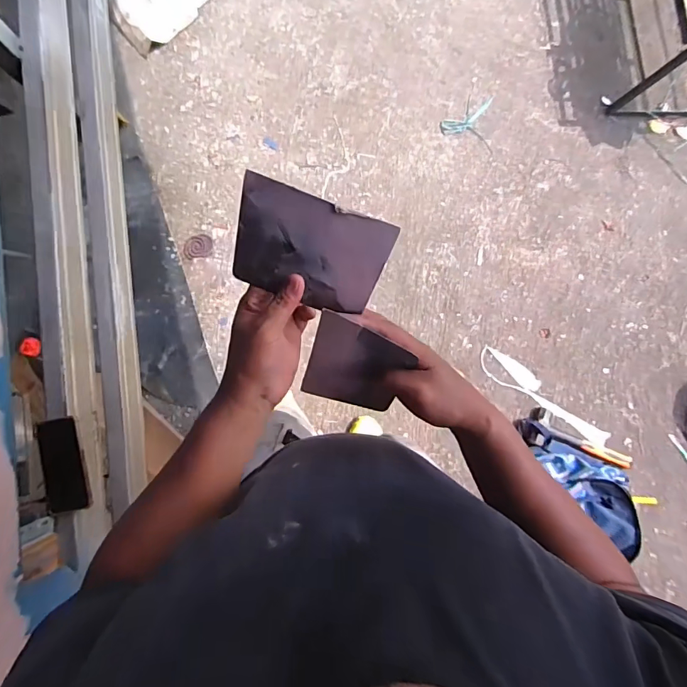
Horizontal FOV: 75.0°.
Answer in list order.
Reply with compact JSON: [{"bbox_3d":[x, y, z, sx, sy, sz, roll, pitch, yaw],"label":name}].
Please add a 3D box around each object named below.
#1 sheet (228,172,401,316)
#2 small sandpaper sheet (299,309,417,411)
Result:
[{"bbox_3d":[-0.032,-0.084,0.406,0.136,0.004,0.093,21,114,2],"label":"sheet"},{"bbox_3d":[0.011,0.026,0.454,0.094,0.130,0.006,23,50,3],"label":"small sandpaper sheet"}]

